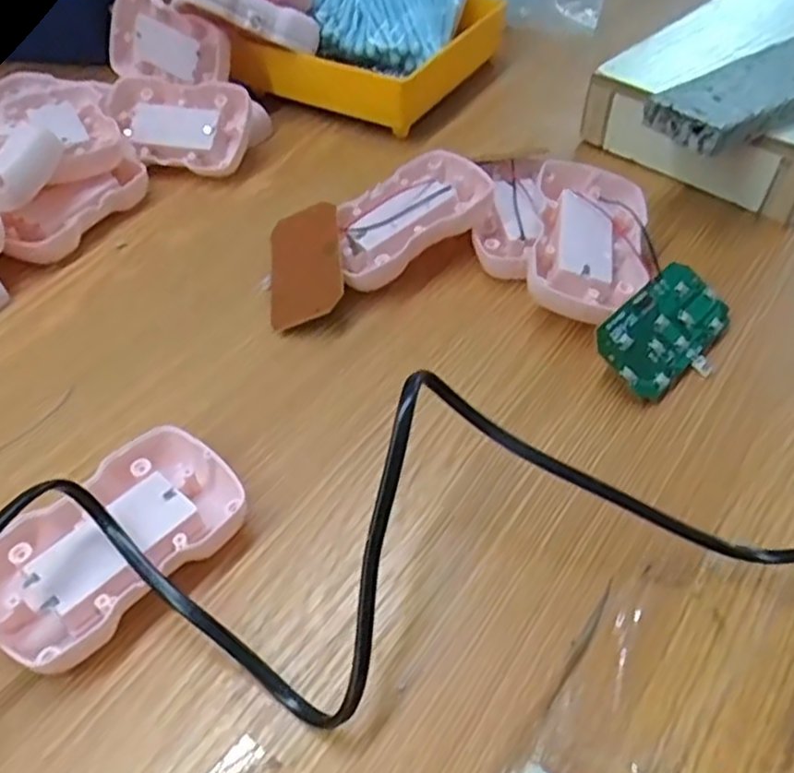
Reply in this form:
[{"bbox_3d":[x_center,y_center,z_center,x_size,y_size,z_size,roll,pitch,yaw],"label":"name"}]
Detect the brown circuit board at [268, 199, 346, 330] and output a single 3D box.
[{"bbox_3d":[-0.045,-0.059,0.348,0.037,0.004,0.069,-18,56,16],"label":"brown circuit board"}]

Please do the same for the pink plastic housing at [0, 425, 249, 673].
[{"bbox_3d":[-0.097,0.054,0.251,0.054,0.023,0.089,35,57,30],"label":"pink plastic housing"}]

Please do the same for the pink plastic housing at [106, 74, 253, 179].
[{"bbox_3d":[-0.129,-0.153,0.429,0.086,0.018,0.055,8,78,6],"label":"pink plastic housing"}]

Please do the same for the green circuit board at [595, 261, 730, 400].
[{"bbox_3d":[0.118,-0.024,0.314,0.069,0.004,0.042,-37,83,-25],"label":"green circuit board"}]

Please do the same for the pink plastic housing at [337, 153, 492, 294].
[{"bbox_3d":[0.004,-0.083,0.363,0.087,0.017,0.055,-41,58,-15],"label":"pink plastic housing"}]

